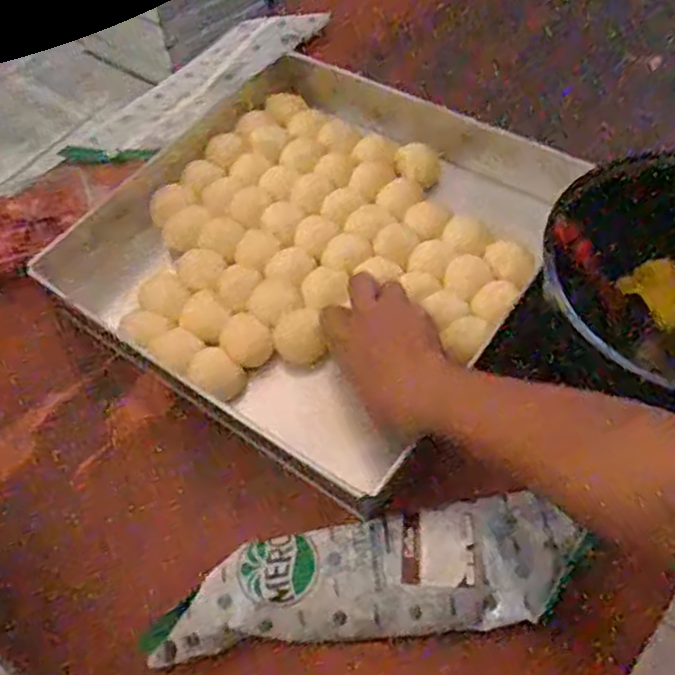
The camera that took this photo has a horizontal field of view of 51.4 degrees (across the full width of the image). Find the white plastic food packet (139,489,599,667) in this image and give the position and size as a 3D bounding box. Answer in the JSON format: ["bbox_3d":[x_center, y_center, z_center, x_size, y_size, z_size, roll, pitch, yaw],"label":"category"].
[{"bbox_3d":[0.024,0.184,0.528,0.320,0.035,0.088,-10,56,-2],"label":"white plastic food packet"}]

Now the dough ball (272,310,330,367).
[{"bbox_3d":[-0.036,0.001,0.650,0.046,0.036,0.041,-8,58,-5],"label":"dough ball"}]

